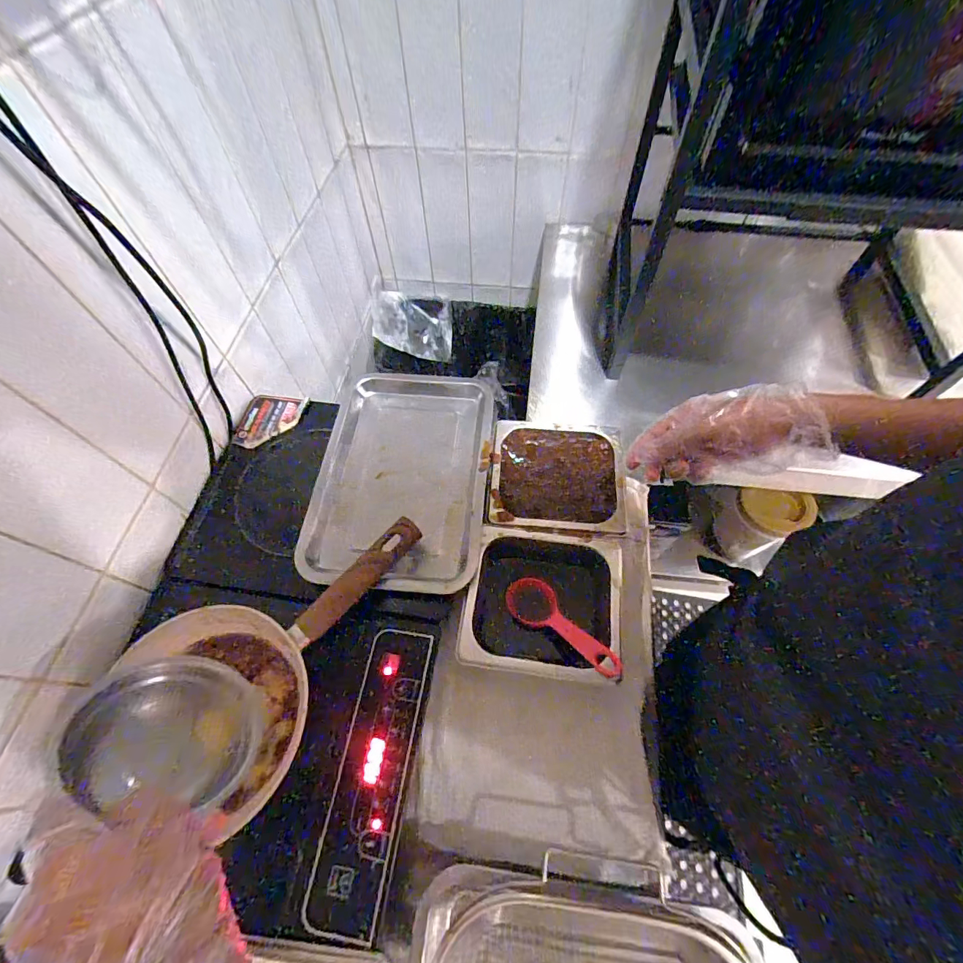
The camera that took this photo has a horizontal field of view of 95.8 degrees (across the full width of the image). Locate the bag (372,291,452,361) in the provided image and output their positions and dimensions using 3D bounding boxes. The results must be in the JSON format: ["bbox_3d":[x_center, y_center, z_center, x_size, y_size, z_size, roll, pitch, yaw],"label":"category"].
[{"bbox_3d":[-0.177,-0.413,1.157,0.194,0.146,0.137,-7,61,-2],"label":"bag"}]

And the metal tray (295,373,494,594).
[{"bbox_3d":[-0.103,-0.013,0.565,0.212,0.025,0.300,4,61,4],"label":"metal tray"}]

